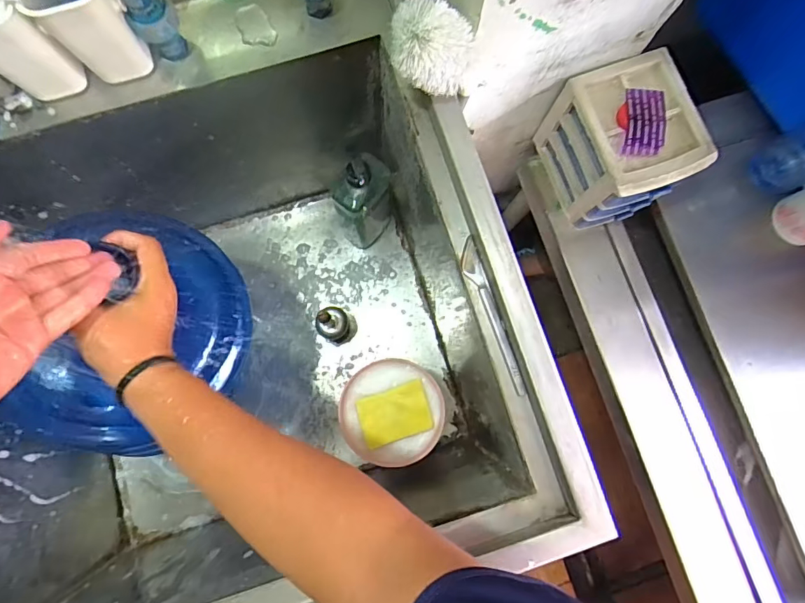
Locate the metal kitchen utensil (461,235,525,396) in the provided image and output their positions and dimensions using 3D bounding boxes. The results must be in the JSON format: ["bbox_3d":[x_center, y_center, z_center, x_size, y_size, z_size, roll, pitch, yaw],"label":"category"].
[{"bbox_3d":[0.088,0.015,0.470,0.019,0.011,0.165,-17,83,-4],"label":"metal kitchen utensil"}]

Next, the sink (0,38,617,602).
[{"bbox_3d":[-0.238,0.051,0.642,0.693,0.410,0.620,-17,83,-4],"label":"sink"}]

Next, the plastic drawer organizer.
[{"bbox_3d":[0.299,-0.213,0.642,0.136,0.153,0.171,-20,83,-4],"label":"plastic drawer organizer"}]

